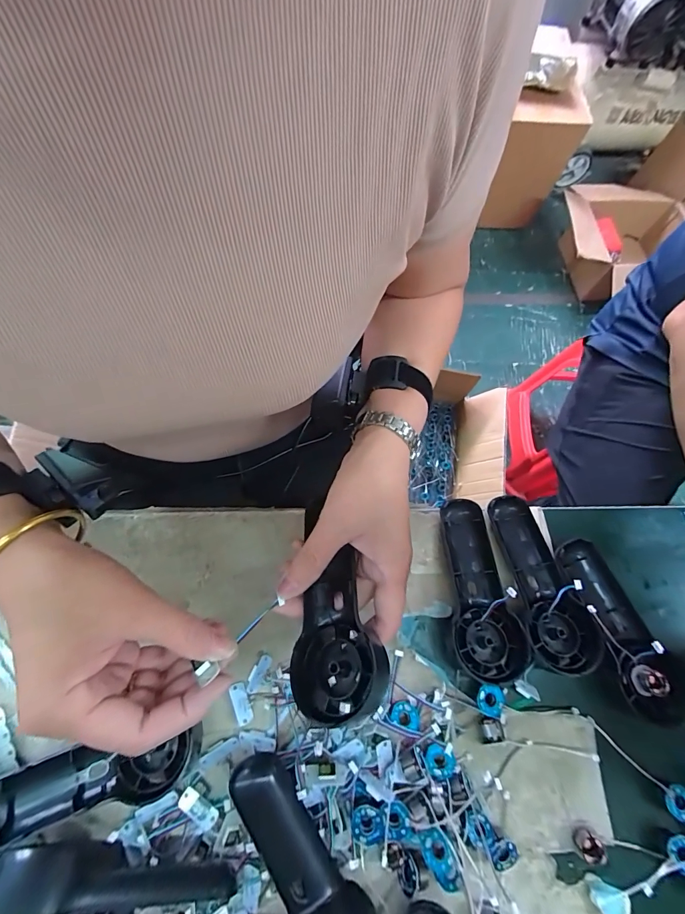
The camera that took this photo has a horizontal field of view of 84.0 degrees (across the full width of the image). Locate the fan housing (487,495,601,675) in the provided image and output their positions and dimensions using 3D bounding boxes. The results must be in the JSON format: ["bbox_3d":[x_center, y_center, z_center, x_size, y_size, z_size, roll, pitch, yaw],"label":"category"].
[{"bbox_3d":[0.174,0.107,0.342,0.056,0.026,0.149,-8,72,-7],"label":"fan housing"}]

